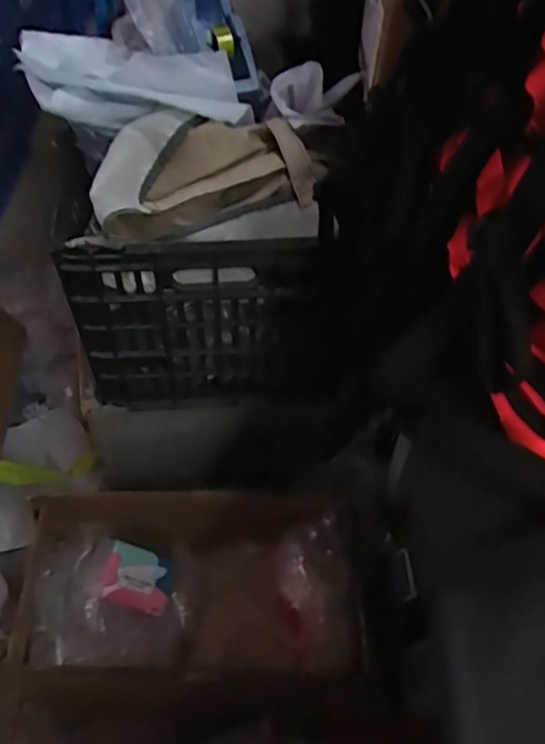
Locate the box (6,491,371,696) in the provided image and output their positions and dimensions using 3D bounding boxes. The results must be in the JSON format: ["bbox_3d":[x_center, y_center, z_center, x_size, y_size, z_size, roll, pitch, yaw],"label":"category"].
[{"bbox_3d":[-0.124,0.320,0.900,0.436,0.205,0.240,0,53,-3],"label":"box"}]

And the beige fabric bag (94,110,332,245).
[{"bbox_3d":[-0.073,-0.221,0.688,0.257,0.063,0.150,-19,56,-16],"label":"beige fabric bag"}]

